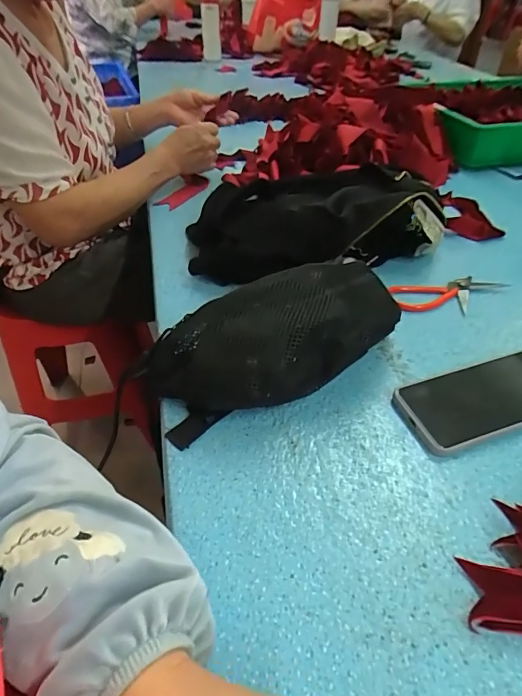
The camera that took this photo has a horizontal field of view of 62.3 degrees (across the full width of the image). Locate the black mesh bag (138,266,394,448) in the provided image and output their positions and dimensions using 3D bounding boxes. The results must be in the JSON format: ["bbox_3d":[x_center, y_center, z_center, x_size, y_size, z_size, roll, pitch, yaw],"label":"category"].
[{"bbox_3d":[0.031,-0.009,0.419,0.280,0.092,0.120,-21,46,-20],"label":"black mesh bag"}]

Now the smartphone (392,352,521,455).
[{"bbox_3d":[0.213,0.048,0.411,0.158,0.016,0.075,-13,44,-12],"label":"smartphone"}]

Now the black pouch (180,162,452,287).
[{"bbox_3d":[0.072,-0.179,0.597,0.345,0.096,0.184,-10,44,-10],"label":"black pouch"}]

